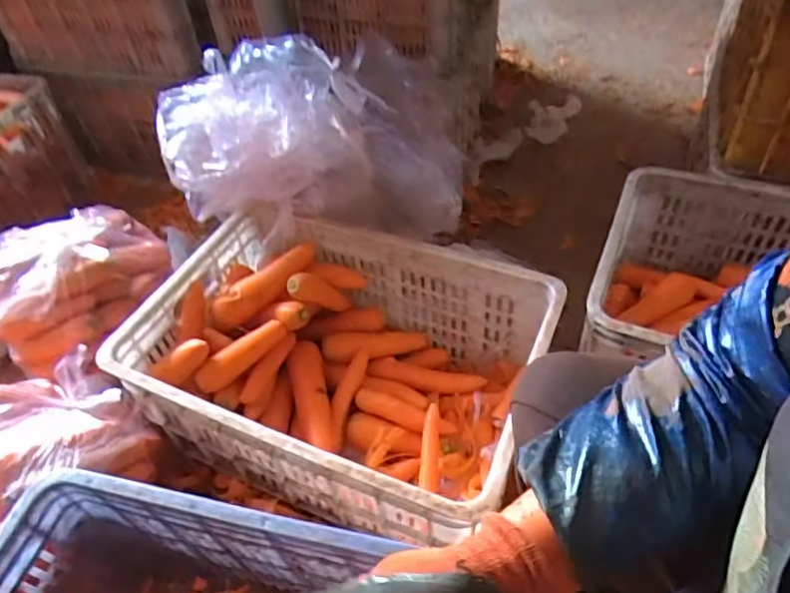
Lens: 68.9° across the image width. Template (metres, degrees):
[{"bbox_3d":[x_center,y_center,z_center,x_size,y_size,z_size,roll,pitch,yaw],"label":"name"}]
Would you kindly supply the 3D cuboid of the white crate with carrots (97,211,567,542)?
[{"bbox_3d":[-0.085,0.102,0.842,0.559,0.231,0.369,17,50,19],"label":"white crate with carrots"}]

